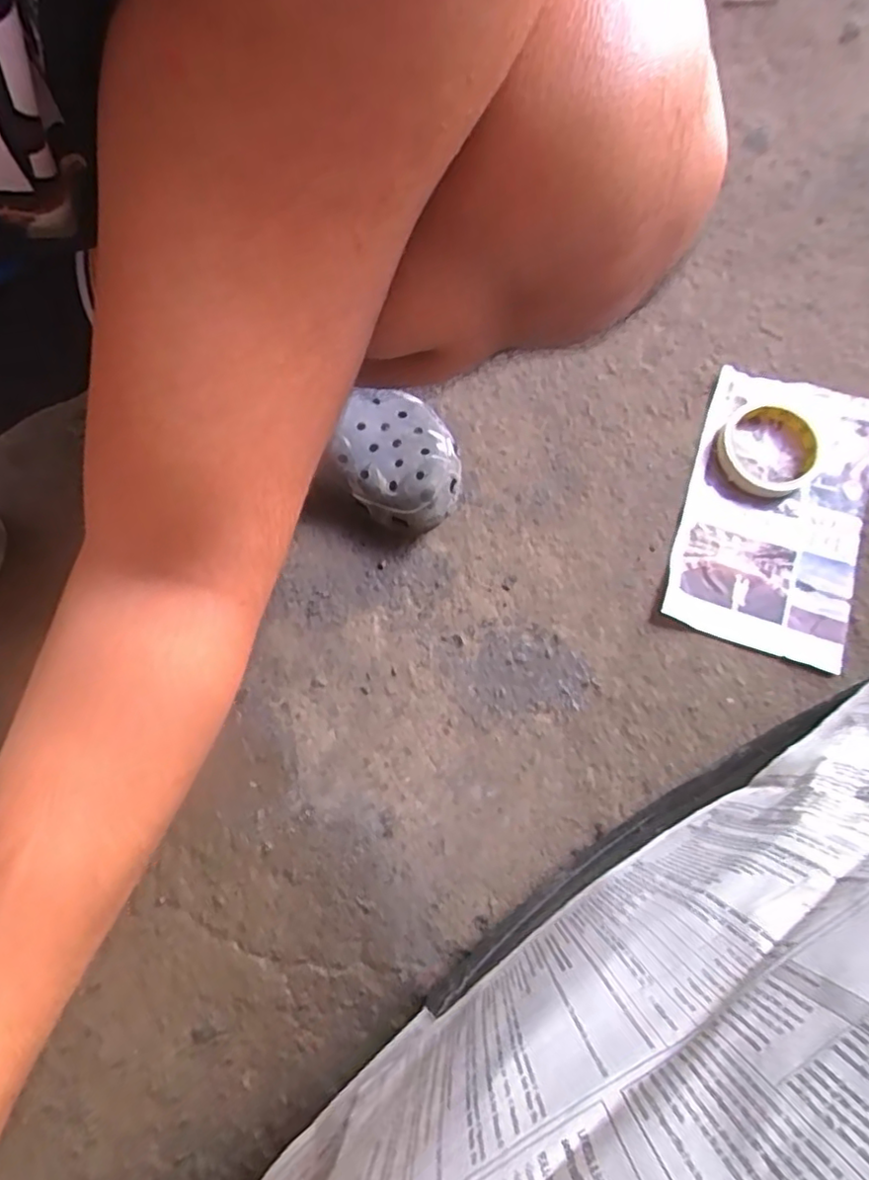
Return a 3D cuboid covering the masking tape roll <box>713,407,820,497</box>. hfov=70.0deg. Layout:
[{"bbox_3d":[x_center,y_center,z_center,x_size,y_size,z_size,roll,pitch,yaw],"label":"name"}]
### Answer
[{"bbox_3d":[0.312,-0.130,0.582,0.088,0.028,0.085,0,74,-1],"label":"masking tape roll"}]

